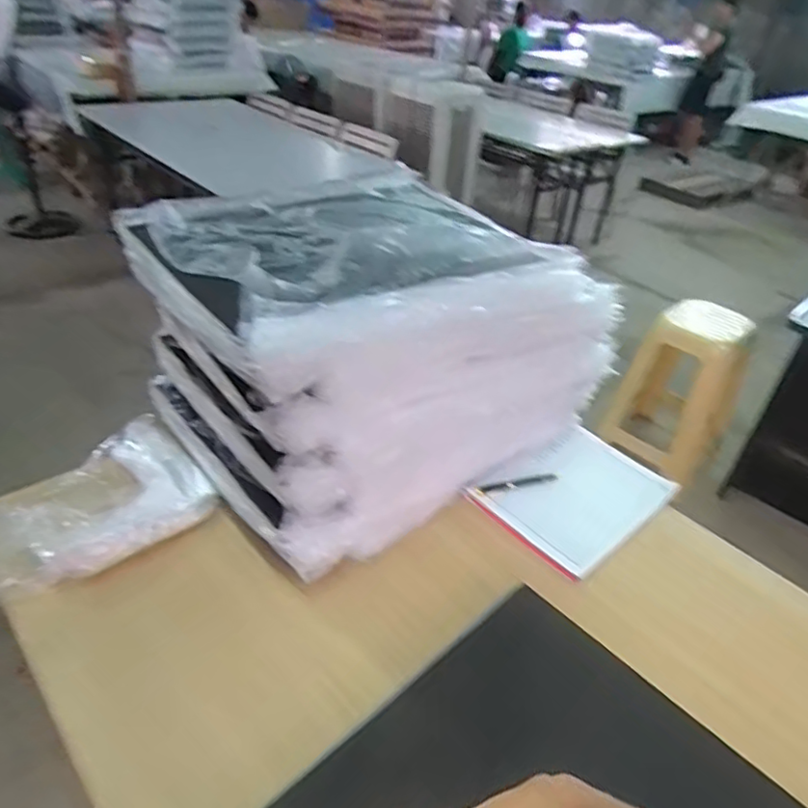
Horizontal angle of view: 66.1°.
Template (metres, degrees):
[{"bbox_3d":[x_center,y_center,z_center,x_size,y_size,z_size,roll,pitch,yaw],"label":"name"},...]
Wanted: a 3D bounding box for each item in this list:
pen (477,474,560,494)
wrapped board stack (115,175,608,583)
[{"bbox_3d":[0.177,0.123,0.960,0.143,0.010,0.011,-7,51,-25],"label":"pen"},{"bbox_3d":[-0.053,-0.116,0.932,0.565,0.319,0.469,-23,44,-34],"label":"wrapped board stack"}]

